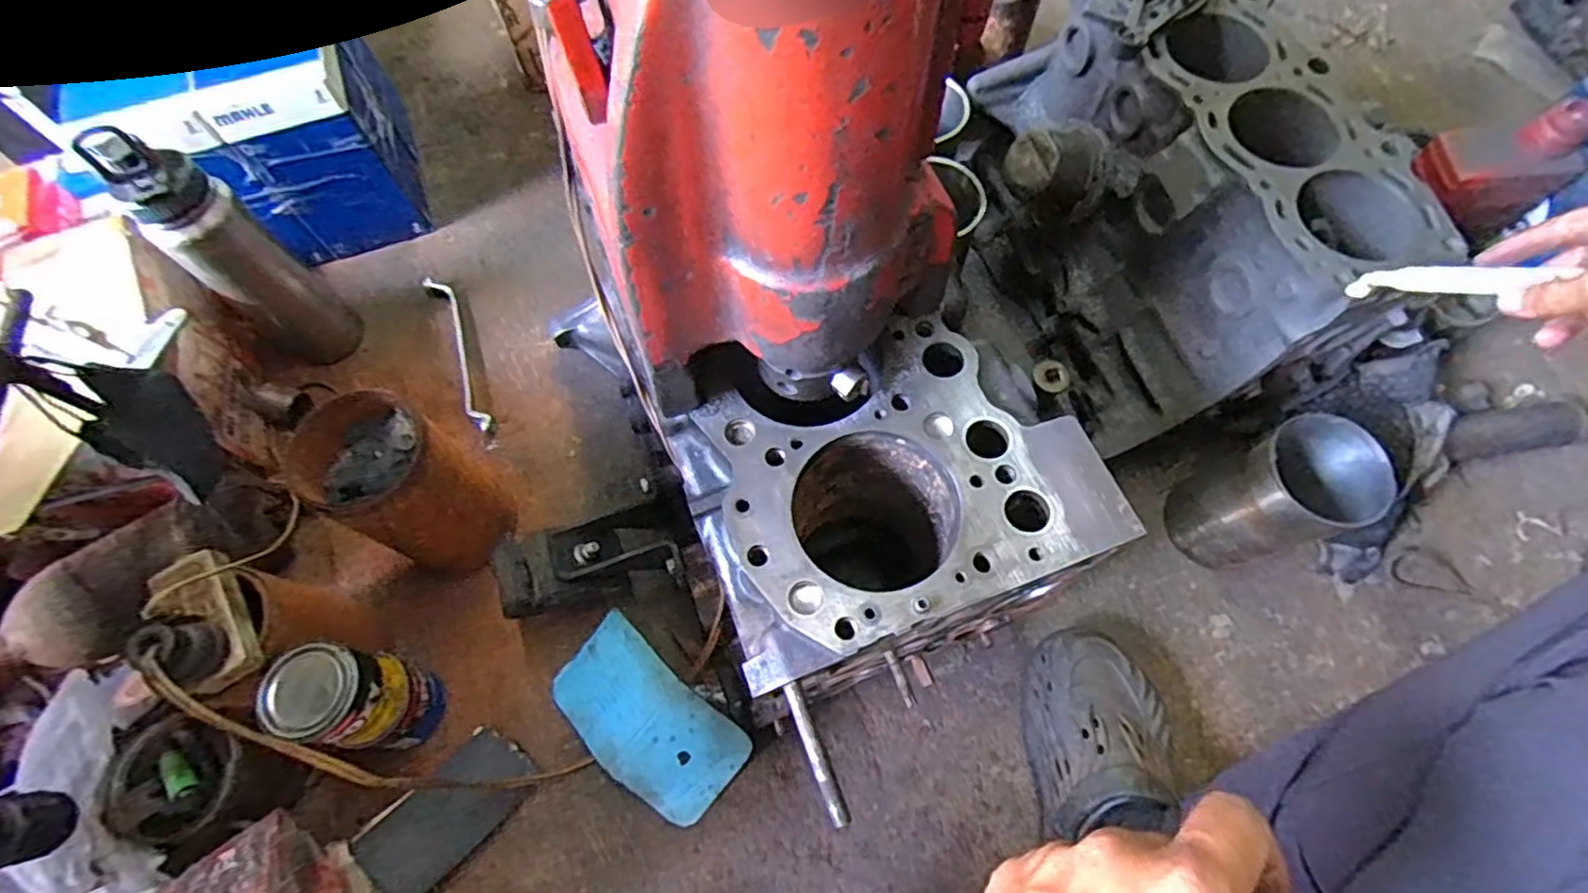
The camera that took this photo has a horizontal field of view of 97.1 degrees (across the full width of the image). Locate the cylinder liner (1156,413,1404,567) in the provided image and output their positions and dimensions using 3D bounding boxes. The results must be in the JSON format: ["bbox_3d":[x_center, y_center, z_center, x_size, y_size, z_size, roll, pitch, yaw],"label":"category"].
[{"bbox_3d":[0.424,0.046,0.633,0.099,0.164,0.096,-1,67,1],"label":"cylinder liner"}]

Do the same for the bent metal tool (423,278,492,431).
[{"bbox_3d":[-0.376,-0.110,0.786,0.027,0.020,0.226,-25,69,-8],"label":"bent metal tool"}]

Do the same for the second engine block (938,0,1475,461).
[{"bbox_3d":[0.342,-0.227,0.693,0.261,0.278,0.403,-20,68,-7],"label":"second engine block"}]

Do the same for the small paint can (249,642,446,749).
[{"bbox_3d":[-0.353,0.207,0.572,0.074,0.152,0.069,-1,67,1],"label":"small paint can"}]

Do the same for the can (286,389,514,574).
[{"bbox_3d":[-0.331,0.040,0.618,0.098,0.175,0.099,0,67,1],"label":"can"}]

